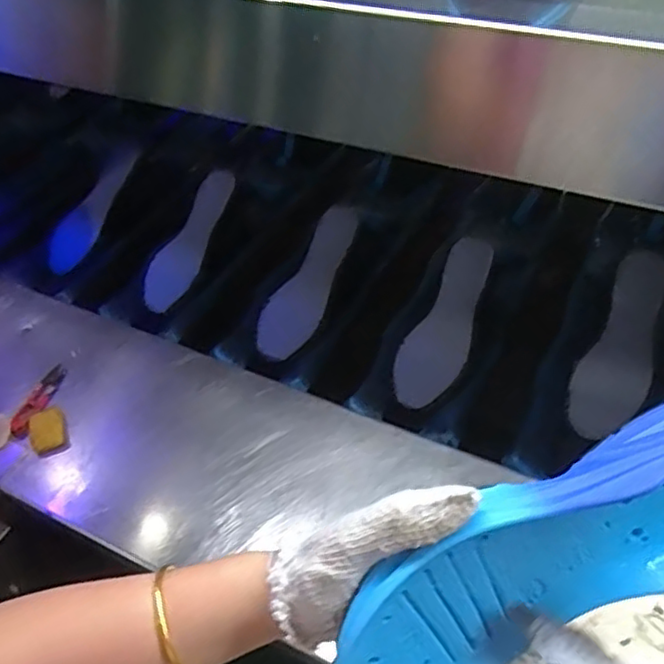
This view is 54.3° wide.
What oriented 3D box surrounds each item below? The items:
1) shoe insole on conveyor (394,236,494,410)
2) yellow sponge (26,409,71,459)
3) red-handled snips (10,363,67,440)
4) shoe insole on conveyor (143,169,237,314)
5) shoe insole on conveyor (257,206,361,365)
[{"bbox_3d":[0.139,-0.011,0.780,0.073,0.013,0.217,22,79,18],"label":"shoe insole on conveyor"},{"bbox_3d":[-0.311,0.109,0.709,0.039,0.011,0.060,-15,45,-22],"label":"yellow sponge"},{"bbox_3d":[-0.337,0.078,0.743,0.026,0.009,0.099,15,54,11],"label":"red-handled snips"},{"bbox_3d":[-0.202,-0.131,0.924,0.071,0.016,0.220,24,82,21],"label":"shoe insole on conveyor"},{"bbox_3d":[-0.029,-0.065,0.847,0.072,0.017,0.217,26,83,22],"label":"shoe insole on conveyor"}]

